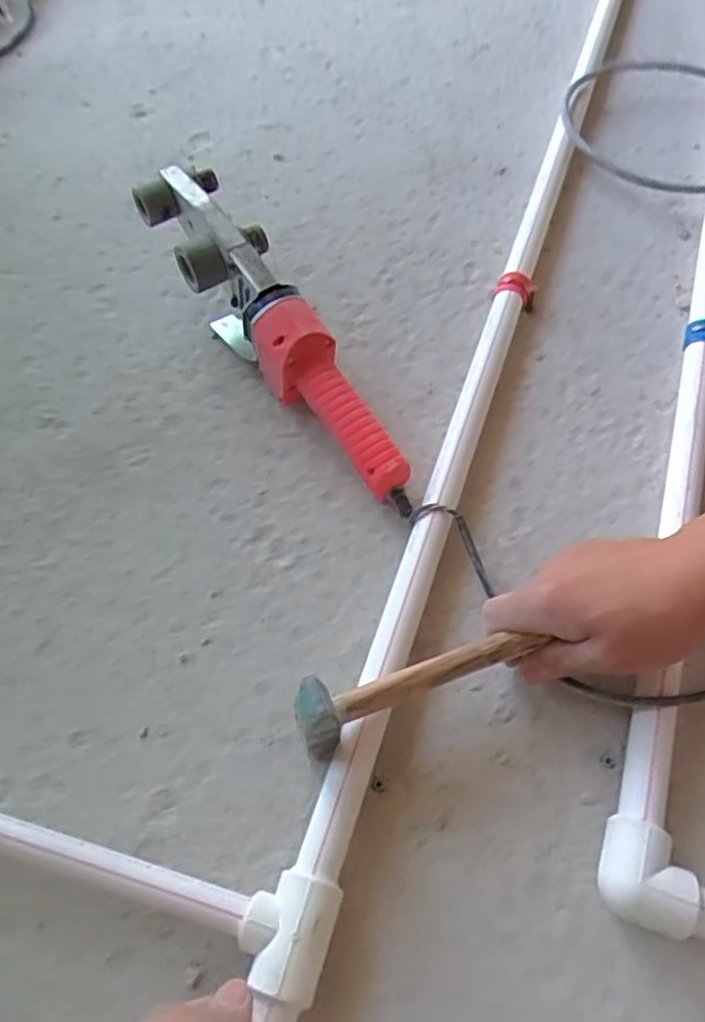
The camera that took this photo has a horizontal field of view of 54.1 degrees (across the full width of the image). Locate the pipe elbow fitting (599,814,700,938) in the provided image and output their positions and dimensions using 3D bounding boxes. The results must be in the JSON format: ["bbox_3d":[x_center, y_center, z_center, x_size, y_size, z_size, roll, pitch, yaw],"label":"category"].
[{"bbox_3d":[0.166,0.206,0.391,0.050,0.035,0.051,18,62,11],"label":"pipe elbow fitting"}]

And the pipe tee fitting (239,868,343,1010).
[{"bbox_3d":[-0.036,0.230,0.379,0.048,0.042,0.058,14,61,9],"label":"pipe tee fitting"}]

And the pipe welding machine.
[{"bbox_3d":[-0.065,-0.140,0.557,0.078,0.100,0.343,-27,63,-14],"label":"pipe welding machine"}]

